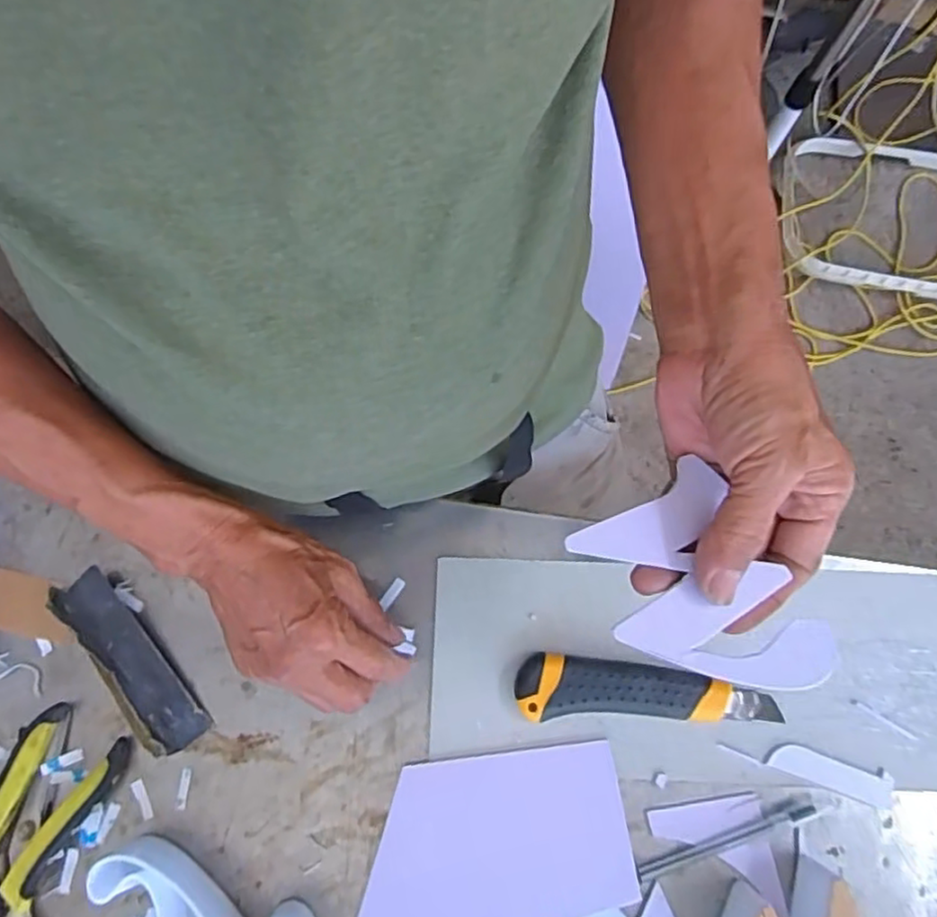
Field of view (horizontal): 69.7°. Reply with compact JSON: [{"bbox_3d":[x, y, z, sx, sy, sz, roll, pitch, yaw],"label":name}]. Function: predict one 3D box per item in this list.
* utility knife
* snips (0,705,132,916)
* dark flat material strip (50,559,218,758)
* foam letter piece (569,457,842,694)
[{"bbox_3d":[0.115,0.149,0.438,0.165,0.020,0.039,0,74,0],"label":"utility knife"},{"bbox_3d":[-0.289,0.242,0.411,0.070,0.023,0.170,30,76,8],"label":"snips"},{"bbox_3d":[-0.222,0.131,0.438,0.032,0.034,0.132,-40,78,-11],"label":"dark flat material strip"},{"bbox_3d":[0.102,0.063,0.298,0.077,0.011,0.106,-28,74,-13],"label":"foam letter piece"}]

